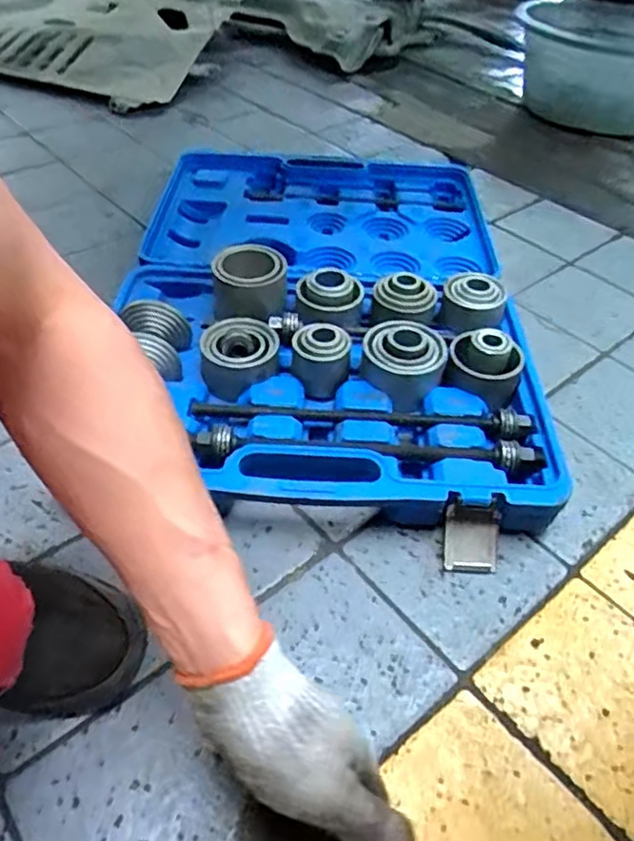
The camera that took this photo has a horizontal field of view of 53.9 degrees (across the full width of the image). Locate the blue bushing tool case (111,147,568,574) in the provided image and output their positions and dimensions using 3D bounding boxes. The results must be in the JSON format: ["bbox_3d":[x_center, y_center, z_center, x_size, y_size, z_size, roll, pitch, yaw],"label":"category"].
[{"bbox_3d":[0.004,-0.160,0.800,0.461,0.097,0.748,2,45,0],"label":"blue bushing tool case"}]

